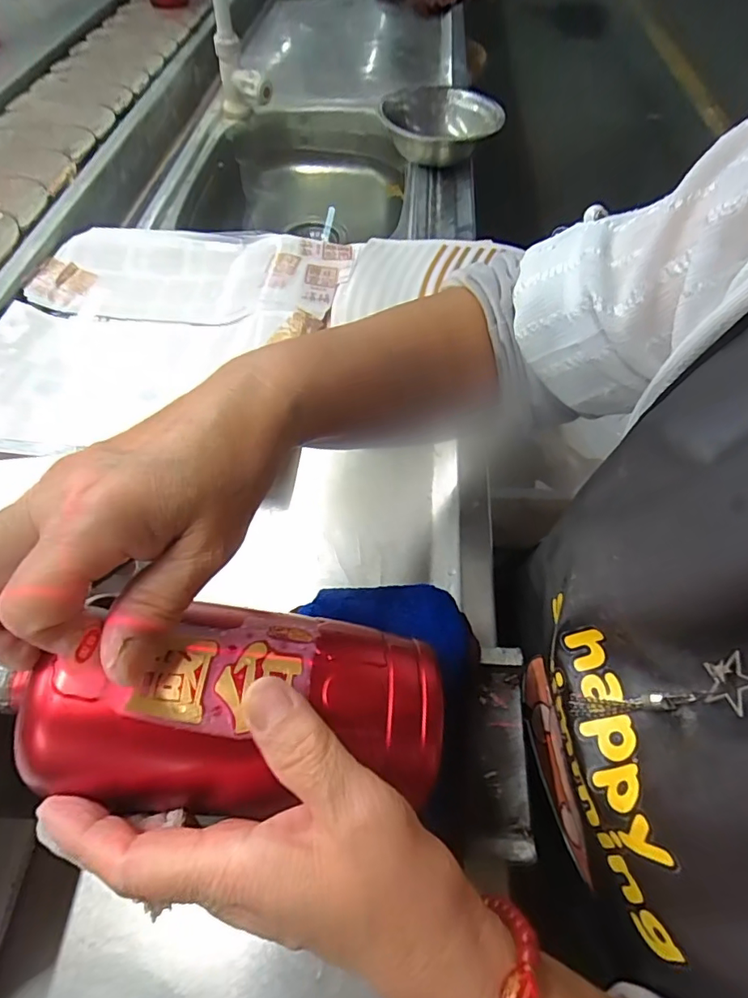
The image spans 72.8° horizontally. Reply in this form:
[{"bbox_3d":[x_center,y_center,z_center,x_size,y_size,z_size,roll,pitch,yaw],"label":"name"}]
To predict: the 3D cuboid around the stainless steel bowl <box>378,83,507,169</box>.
[{"bbox_3d":[0.088,-0.500,0.681,0.133,0.050,0.135,1,58,-1],"label":"stainless steel bowl"}]

